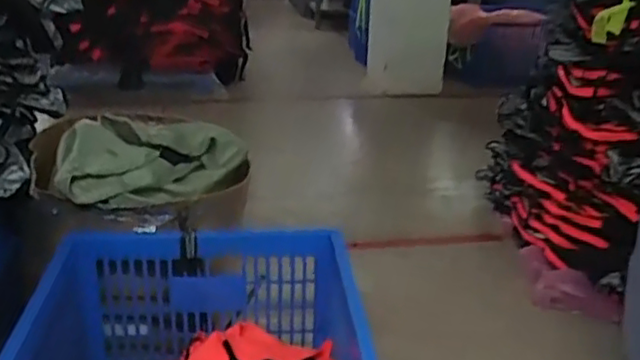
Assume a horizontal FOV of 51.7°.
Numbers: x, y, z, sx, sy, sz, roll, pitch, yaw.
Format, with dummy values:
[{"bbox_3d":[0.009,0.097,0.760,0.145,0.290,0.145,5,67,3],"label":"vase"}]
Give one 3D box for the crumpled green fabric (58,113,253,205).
[{"bbox_3d":[-0.443,-0.070,1.723,0.513,0.149,0.288,-19,31,-40],"label":"crumpled green fabric"}]

